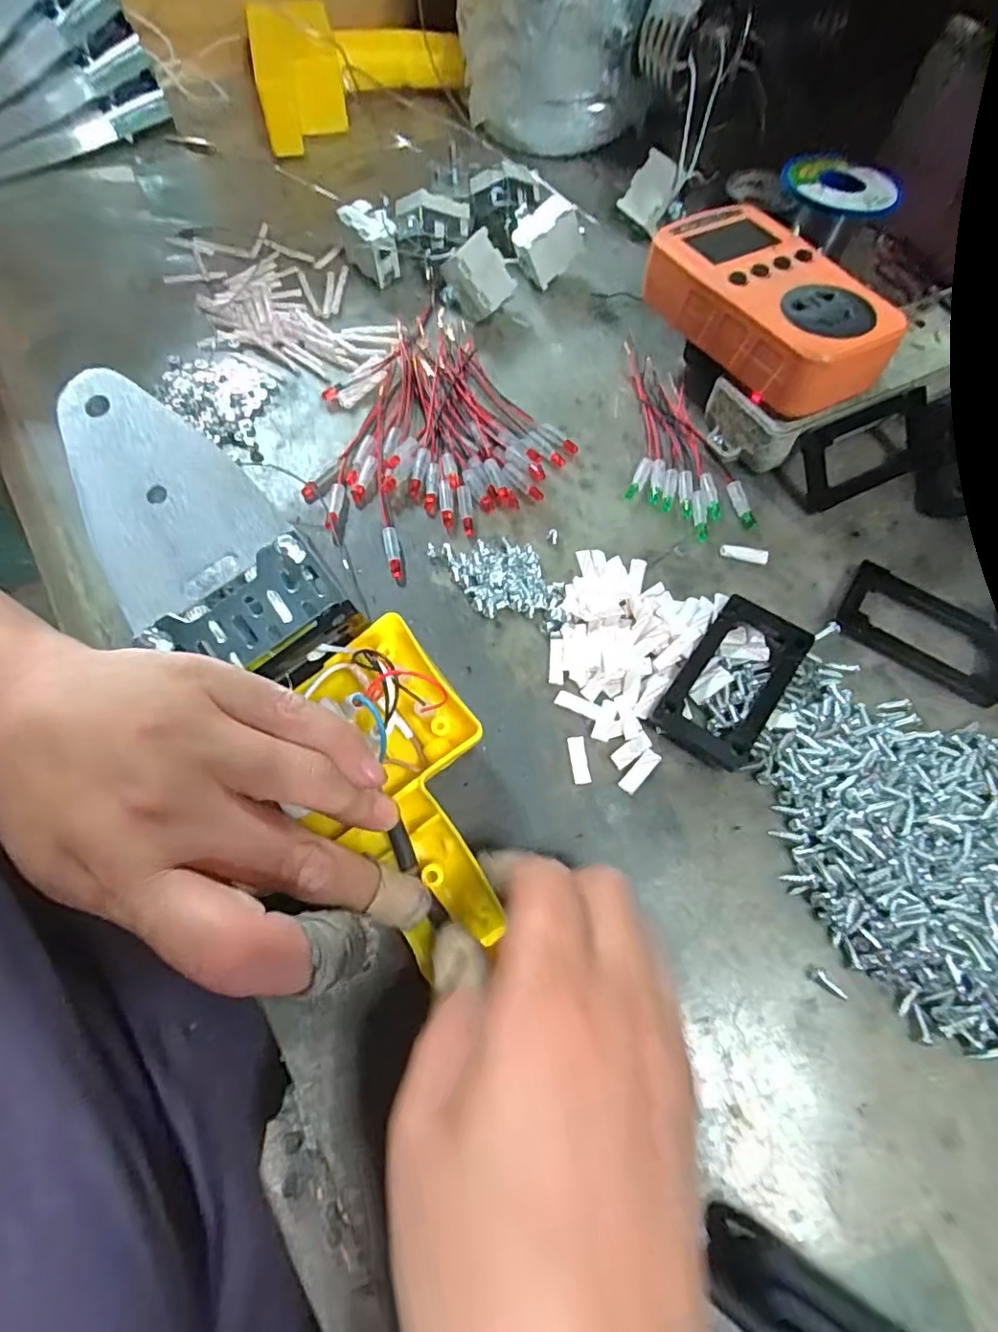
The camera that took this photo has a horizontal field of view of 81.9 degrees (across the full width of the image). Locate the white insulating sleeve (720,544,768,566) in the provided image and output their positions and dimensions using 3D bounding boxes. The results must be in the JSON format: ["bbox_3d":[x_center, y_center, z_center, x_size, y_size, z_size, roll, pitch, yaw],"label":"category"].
[{"bbox_3d":[0.121,-0.055,0.283,0.023,0.004,0.007,10,67,4],"label":"white insulating sleeve"}]

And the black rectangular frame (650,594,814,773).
[{"bbox_3d":[0.101,0.006,0.250,0.041,0.012,0.074,33,70,13],"label":"black rectangular frame"}]

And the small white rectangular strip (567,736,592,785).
[{"bbox_3d":[0.034,0.039,0.241,0.007,0.004,0.019,-8,67,-4],"label":"small white rectangular strip"}]

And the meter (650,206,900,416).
[{"bbox_3d":[0.130,-0.178,0.285,0.059,0.034,0.124,-28,70,-12],"label":"meter"}]

